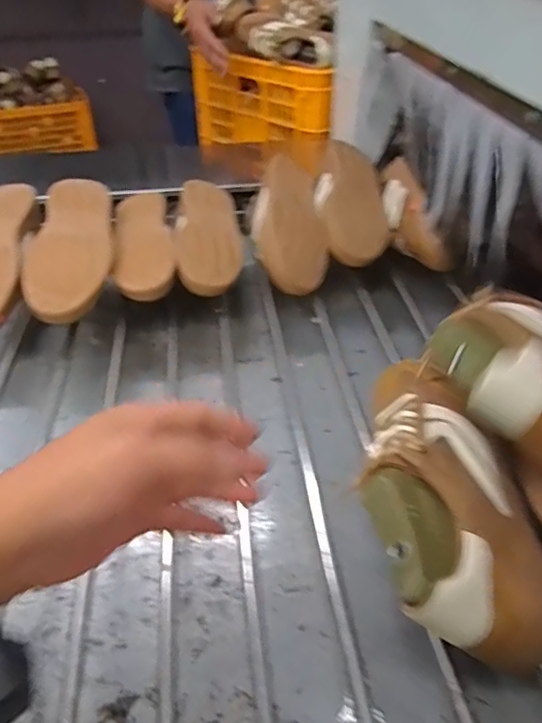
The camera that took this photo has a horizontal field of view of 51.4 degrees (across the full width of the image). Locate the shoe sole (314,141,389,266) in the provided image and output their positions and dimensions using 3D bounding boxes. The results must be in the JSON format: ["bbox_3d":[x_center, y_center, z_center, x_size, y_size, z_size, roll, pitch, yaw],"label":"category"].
[{"bbox_3d":[0.115,-0.251,0.838,0.094,0.039,0.250,-4,57,2],"label":"shoe sole"}]

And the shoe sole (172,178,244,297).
[{"bbox_3d":[-0.091,-0.184,0.796,0.090,0.056,0.231,-10,39,-4],"label":"shoe sole"}]

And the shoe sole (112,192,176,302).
[{"bbox_3d":[-0.176,-0.167,0.779,0.081,0.045,0.229,-10,39,-5],"label":"shoe sole"}]

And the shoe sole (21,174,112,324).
[{"bbox_3d":[-0.262,-0.159,0.735,0.097,0.028,0.269,-7,53,-1],"label":"shoe sole"}]

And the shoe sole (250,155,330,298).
[{"bbox_3d":[0.020,-0.216,0.805,0.104,0.050,0.277,-5,51,2],"label":"shoe sole"}]

